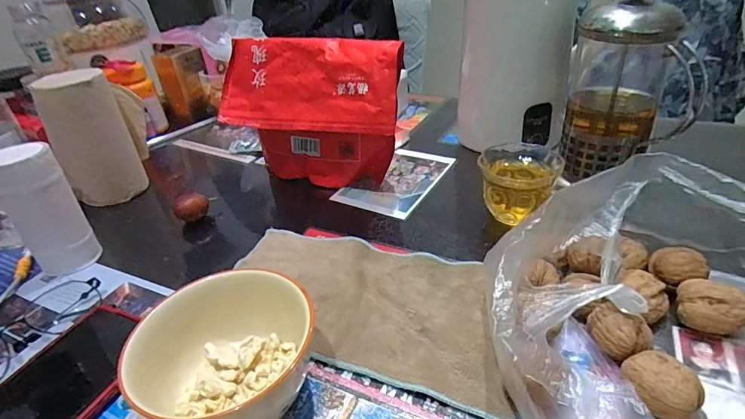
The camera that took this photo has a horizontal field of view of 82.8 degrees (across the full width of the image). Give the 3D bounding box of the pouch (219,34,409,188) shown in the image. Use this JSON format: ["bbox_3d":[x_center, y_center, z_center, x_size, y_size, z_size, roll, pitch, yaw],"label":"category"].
[{"bbox_3d":[-0.073,-0.105,0.491,0.219,0.160,0.052,9,36,20],"label":"pouch"}]

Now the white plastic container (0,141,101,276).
[{"bbox_3d":[-0.323,0.000,0.415,0.060,0.117,0.052,21,42,34],"label":"white plastic container"}]

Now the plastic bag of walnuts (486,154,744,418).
[{"bbox_3d":[0.184,0.070,0.253,0.212,0.106,0.218,0,34,7],"label":"plastic bag of walnuts"}]

